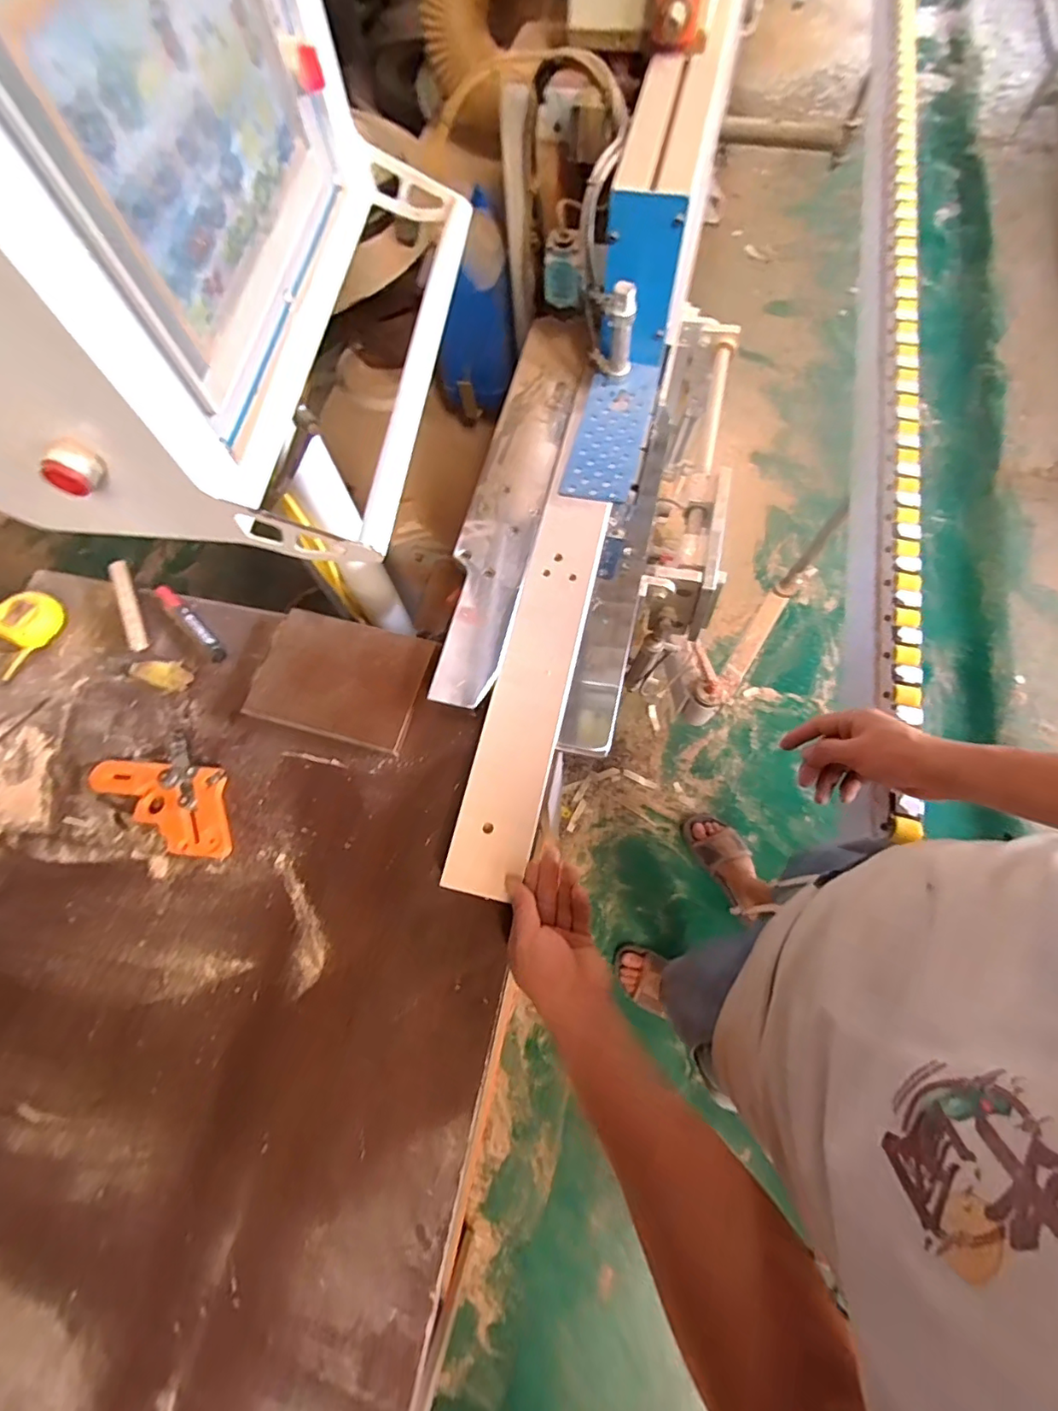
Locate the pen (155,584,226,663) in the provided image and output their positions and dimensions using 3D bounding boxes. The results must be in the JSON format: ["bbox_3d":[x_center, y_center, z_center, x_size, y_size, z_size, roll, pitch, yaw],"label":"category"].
[{"bbox_3d":[-0.425,-0.106,0.689,0.020,0.013,0.152,-43,73,-13],"label":"pen"}]

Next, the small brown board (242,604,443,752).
[{"bbox_3d":[-0.223,-0.033,0.647,0.194,0.021,0.141,14,70,8],"label":"small brown board"}]

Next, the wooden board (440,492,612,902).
[{"bbox_3d":[0.007,-0.035,0.610,0.081,0.013,0.467,12,71,7],"label":"wooden board"}]

